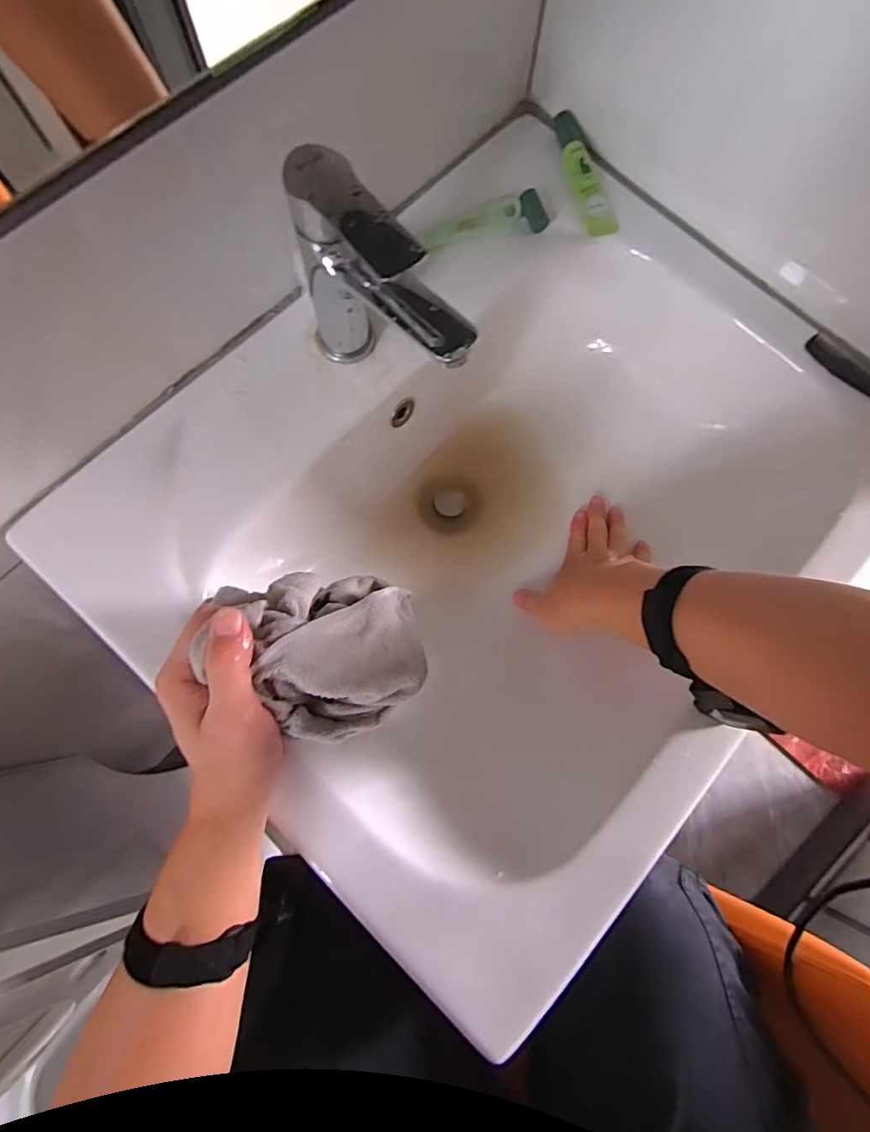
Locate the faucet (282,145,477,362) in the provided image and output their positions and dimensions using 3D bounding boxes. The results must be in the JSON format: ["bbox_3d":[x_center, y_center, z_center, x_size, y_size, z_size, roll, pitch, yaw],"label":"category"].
[{"bbox_3d":[-0.035,-0.172,0.357,0.042,0.162,0.141,-40,81,-10],"label":"faucet"}]

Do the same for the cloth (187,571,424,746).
[{"bbox_3d":[-0.066,0.053,0.320,0.114,0.069,0.100,-13,77,-5],"label":"cloth"}]

